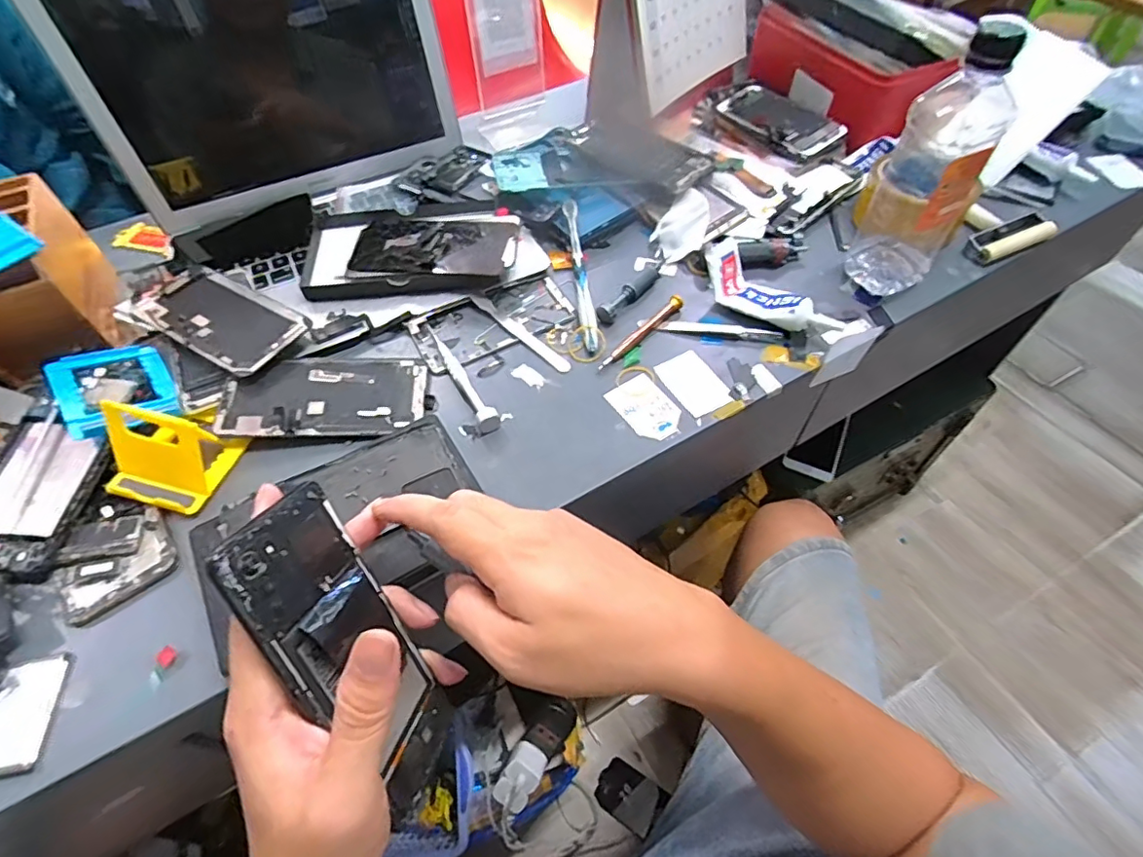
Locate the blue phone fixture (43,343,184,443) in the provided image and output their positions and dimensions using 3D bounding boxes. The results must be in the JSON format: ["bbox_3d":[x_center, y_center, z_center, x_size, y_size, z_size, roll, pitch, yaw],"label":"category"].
[{"bbox_3d":[-0.352,-0.031,0.431,0.070,0.010,0.088,-23,59,-37],"label":"blue phone fixture"}]

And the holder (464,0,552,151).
[{"bbox_3d":[-0.071,-0.427,0.630,0.081,0.211,0.055,-9,55,-4],"label":"holder"}]

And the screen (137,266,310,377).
[{"bbox_3d":[-0.294,-0.095,0.472,0.144,0.007,0.076,27,58,19],"label":"screen"}]

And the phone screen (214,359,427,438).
[{"bbox_3d":[-0.193,-0.027,0.439,0.149,0.008,0.074,-1,58,-6],"label":"phone screen"}]

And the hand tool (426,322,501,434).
[{"bbox_3d":[-0.094,-0.044,0.456,0.017,0.015,0.126,-28,58,-16],"label":"hand tool"}]

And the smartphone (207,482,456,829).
[{"bbox_3d":[-0.102,0.107,0.267,0.008,0.157,0.070,-19,17,16],"label":"smartphone"}]

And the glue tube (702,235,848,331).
[{"bbox_3d":[0.164,-0.115,0.476,0.052,0.038,0.132,-28,58,-17],"label":"glue tube"}]

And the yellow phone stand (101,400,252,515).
[{"bbox_3d":[-0.287,0.012,0.395,0.071,0.052,0.075,11,56,10],"label":"yellow phone stand"}]

